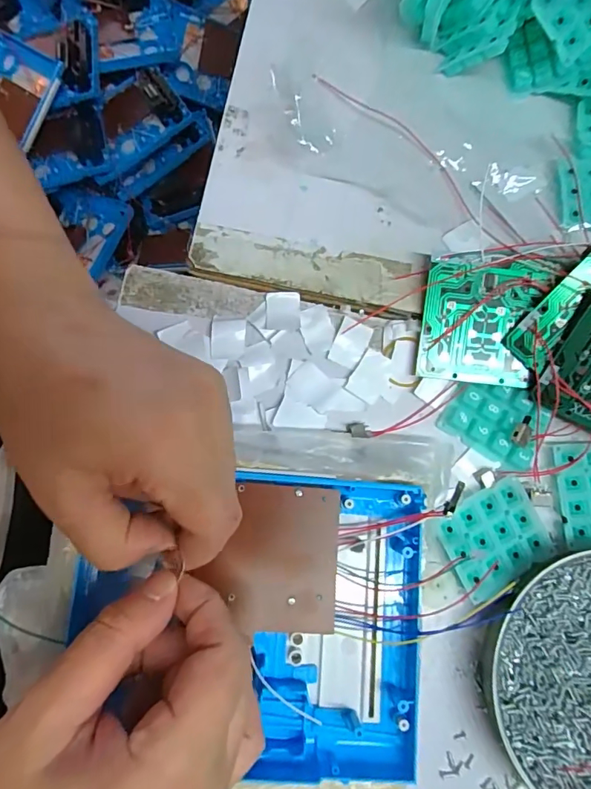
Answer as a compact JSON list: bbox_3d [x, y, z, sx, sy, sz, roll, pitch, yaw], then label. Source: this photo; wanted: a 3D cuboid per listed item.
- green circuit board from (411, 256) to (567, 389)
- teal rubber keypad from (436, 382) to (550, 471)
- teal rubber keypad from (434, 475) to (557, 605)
[{"bbox_3d":[0.112,-0.044,0.279,0.073,0.004,0.075,7,97,2],"label":"green circuit board"},{"bbox_3d":[0.118,0.014,0.281,0.056,0.013,0.042,24,84,7],"label":"teal rubber keypad"},{"bbox_3d":[0.113,0.081,0.269,0.059,0.007,0.048,-27,82,-7],"label":"teal rubber keypad"}]

